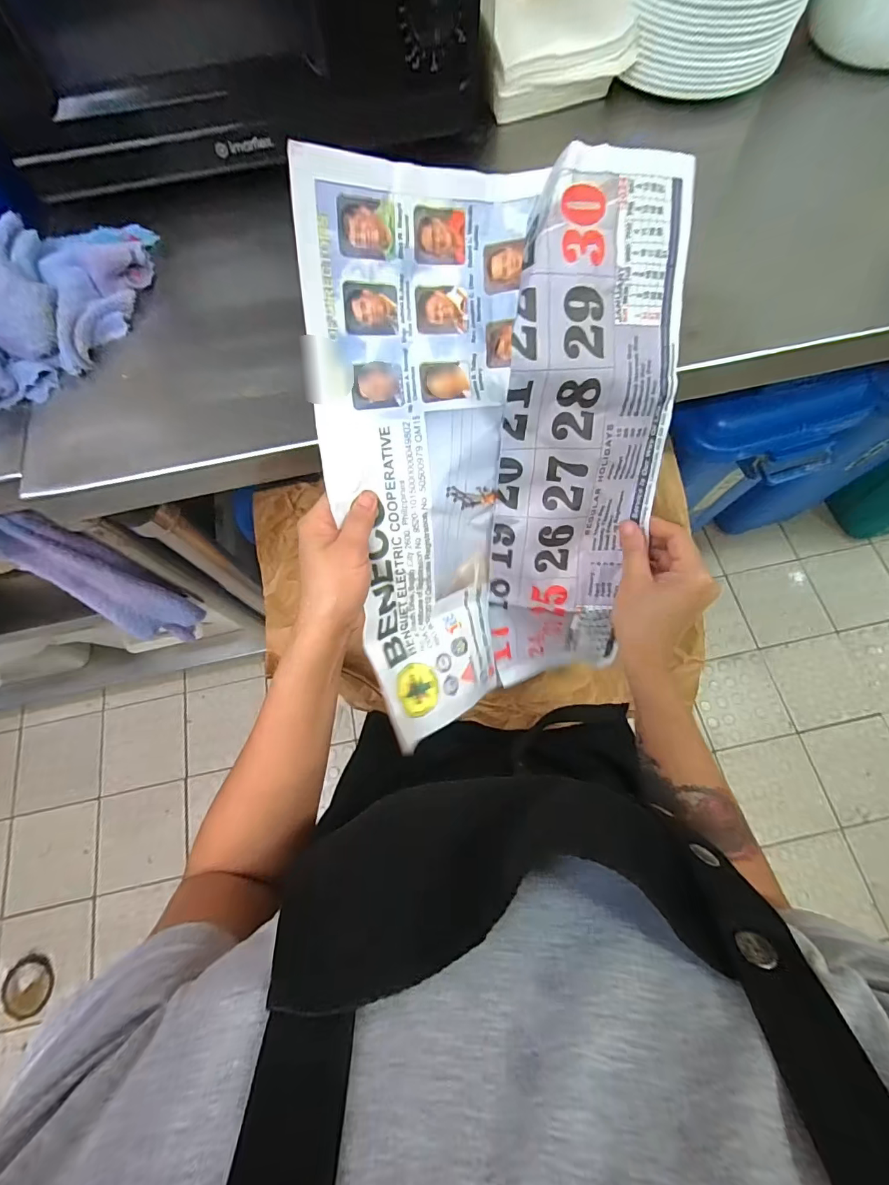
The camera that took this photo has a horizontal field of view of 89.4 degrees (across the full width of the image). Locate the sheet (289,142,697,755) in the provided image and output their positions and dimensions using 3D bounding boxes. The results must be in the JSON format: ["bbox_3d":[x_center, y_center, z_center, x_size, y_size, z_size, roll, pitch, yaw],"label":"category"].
[{"bbox_3d":[0.046,-0.090,0.364,0.263,0.072,0.406,-6,113,-6],"label":"sheet"}]

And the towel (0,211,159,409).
[{"bbox_3d":[-0.337,-0.237,0.372,0.096,0.054,0.254,22,73,10],"label":"towel"}]

